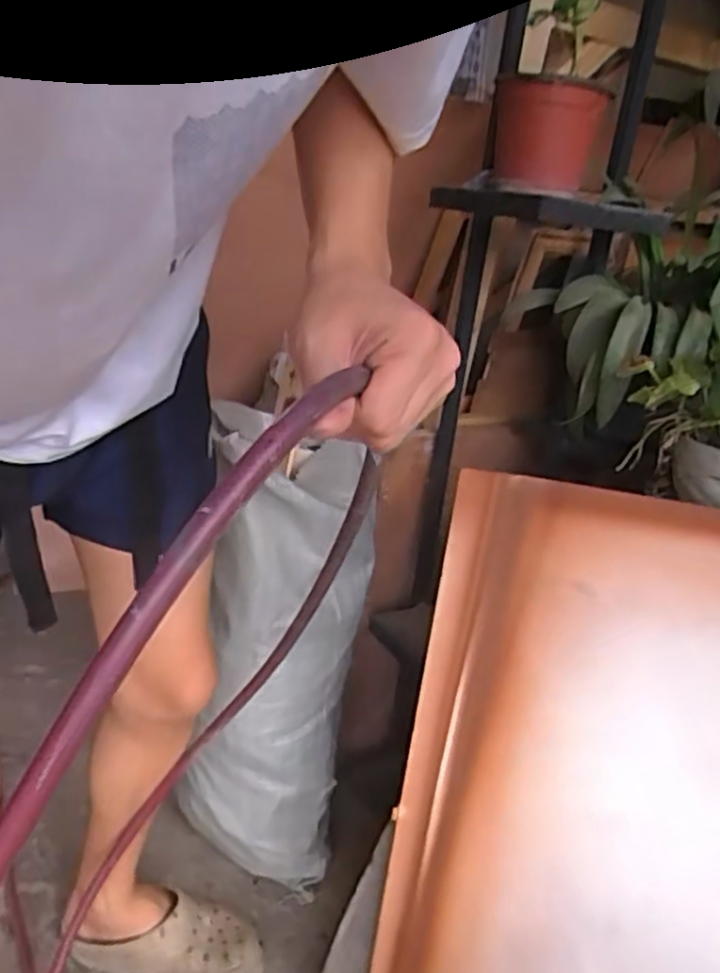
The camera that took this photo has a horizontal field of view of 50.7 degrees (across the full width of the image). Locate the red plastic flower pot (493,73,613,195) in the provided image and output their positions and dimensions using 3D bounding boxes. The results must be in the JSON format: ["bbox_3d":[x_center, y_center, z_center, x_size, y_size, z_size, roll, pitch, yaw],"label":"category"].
[{"bbox_3d":[0.207,-0.388,0.847,0.097,0.107,0.097,1,20,-13],"label":"red plastic flower pot"}]

